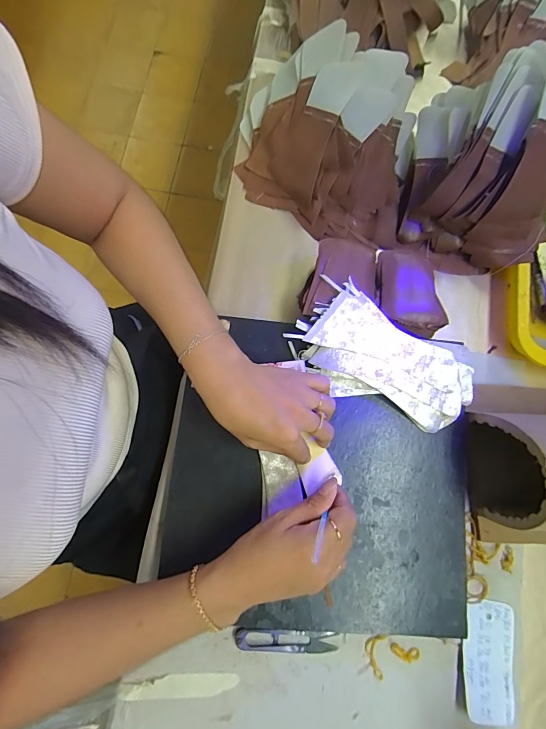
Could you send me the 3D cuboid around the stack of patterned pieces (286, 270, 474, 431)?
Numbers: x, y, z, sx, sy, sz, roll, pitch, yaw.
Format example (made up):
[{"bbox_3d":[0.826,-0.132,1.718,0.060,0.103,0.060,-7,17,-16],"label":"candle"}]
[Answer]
[{"bbox_3d":[0.113,-0.001,0.383,0.195,0.048,0.093,32,79,5],"label":"stack of patterned pieces"}]

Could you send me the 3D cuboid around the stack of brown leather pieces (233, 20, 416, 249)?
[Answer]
[{"bbox_3d":[0.061,-0.273,0.440,0.204,0.094,0.195,11,78,1],"label":"stack of brown leather pieces"}]

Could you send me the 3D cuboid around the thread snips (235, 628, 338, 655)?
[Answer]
[{"bbox_3d":[0.013,0.275,0.363,0.099,0.007,0.022,4,78,0],"label":"thread snips"}]

